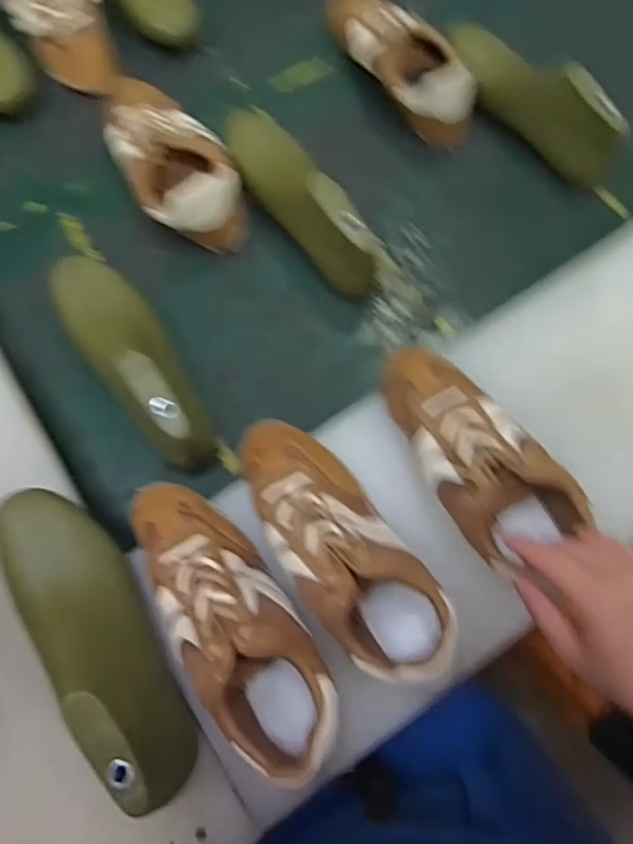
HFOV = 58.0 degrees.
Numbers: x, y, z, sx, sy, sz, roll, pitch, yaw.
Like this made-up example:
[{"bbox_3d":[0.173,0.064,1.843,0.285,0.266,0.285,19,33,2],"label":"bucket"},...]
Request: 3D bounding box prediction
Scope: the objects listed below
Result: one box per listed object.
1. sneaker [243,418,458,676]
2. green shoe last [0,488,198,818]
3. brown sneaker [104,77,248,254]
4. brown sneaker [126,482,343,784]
[{"bbox_3d":[0.013,0.094,0.467,0.089,0.080,0.235,-35,77,-10],"label":"sneaker"},{"bbox_3d":[-0.169,0.158,0.431,0.065,0.073,0.247,-32,77,-9],"label":"green shoe last"},{"bbox_3d":[-0.173,-0.313,0.651,0.110,0.074,0.263,-27,76,-8],"label":"brown sneaker"},{"bbox_3d":[-0.071,0.149,0.445,0.085,0.076,0.236,-35,77,-10],"label":"brown sneaker"}]

